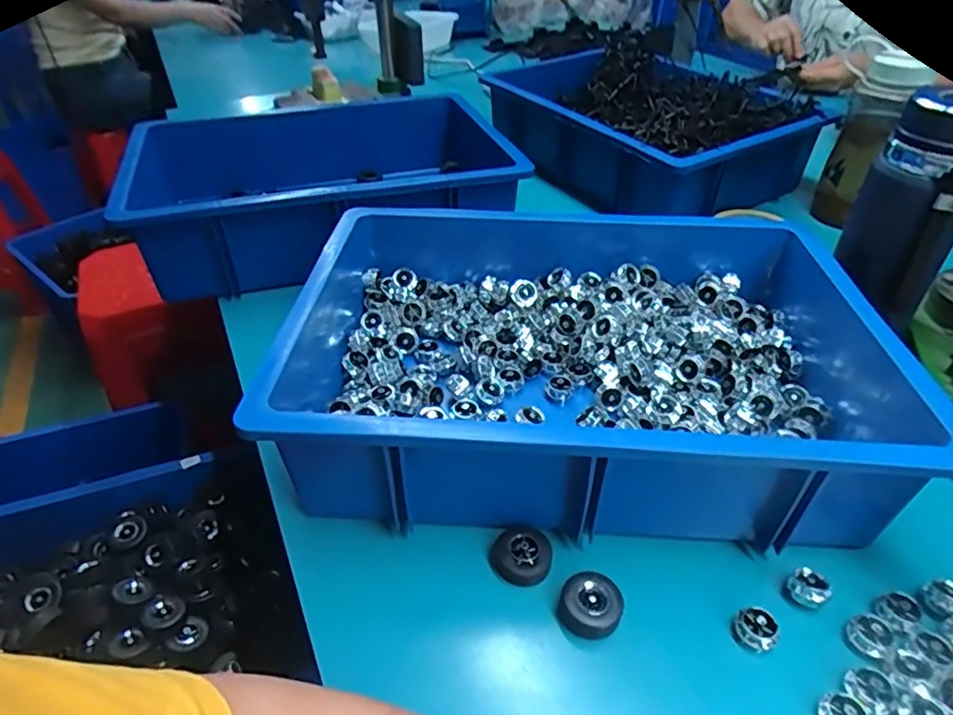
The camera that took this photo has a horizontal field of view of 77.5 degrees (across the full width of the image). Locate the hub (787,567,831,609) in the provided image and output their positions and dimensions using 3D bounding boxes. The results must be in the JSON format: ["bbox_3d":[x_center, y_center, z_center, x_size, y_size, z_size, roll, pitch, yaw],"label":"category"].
[{"bbox_3d":[0.212,0.149,0.381,0.023,0.015,0.021,-2,39,1],"label":"hub"}]

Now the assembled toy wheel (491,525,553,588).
[{"bbox_3d":[0.030,0.132,0.398,0.039,0.016,0.037,-2,39,1],"label":"assembled toy wheel"}]

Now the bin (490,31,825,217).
[{"bbox_3d":[0.231,-0.400,1.007,0.319,0.143,0.587,-23,43,-23],"label":"bin"}]

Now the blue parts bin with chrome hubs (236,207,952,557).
[{"bbox_3d":[0.075,-0.014,0.507,0.465,0.122,0.348,1,39,5],"label":"blue parts bin with chrome hubs"}]

